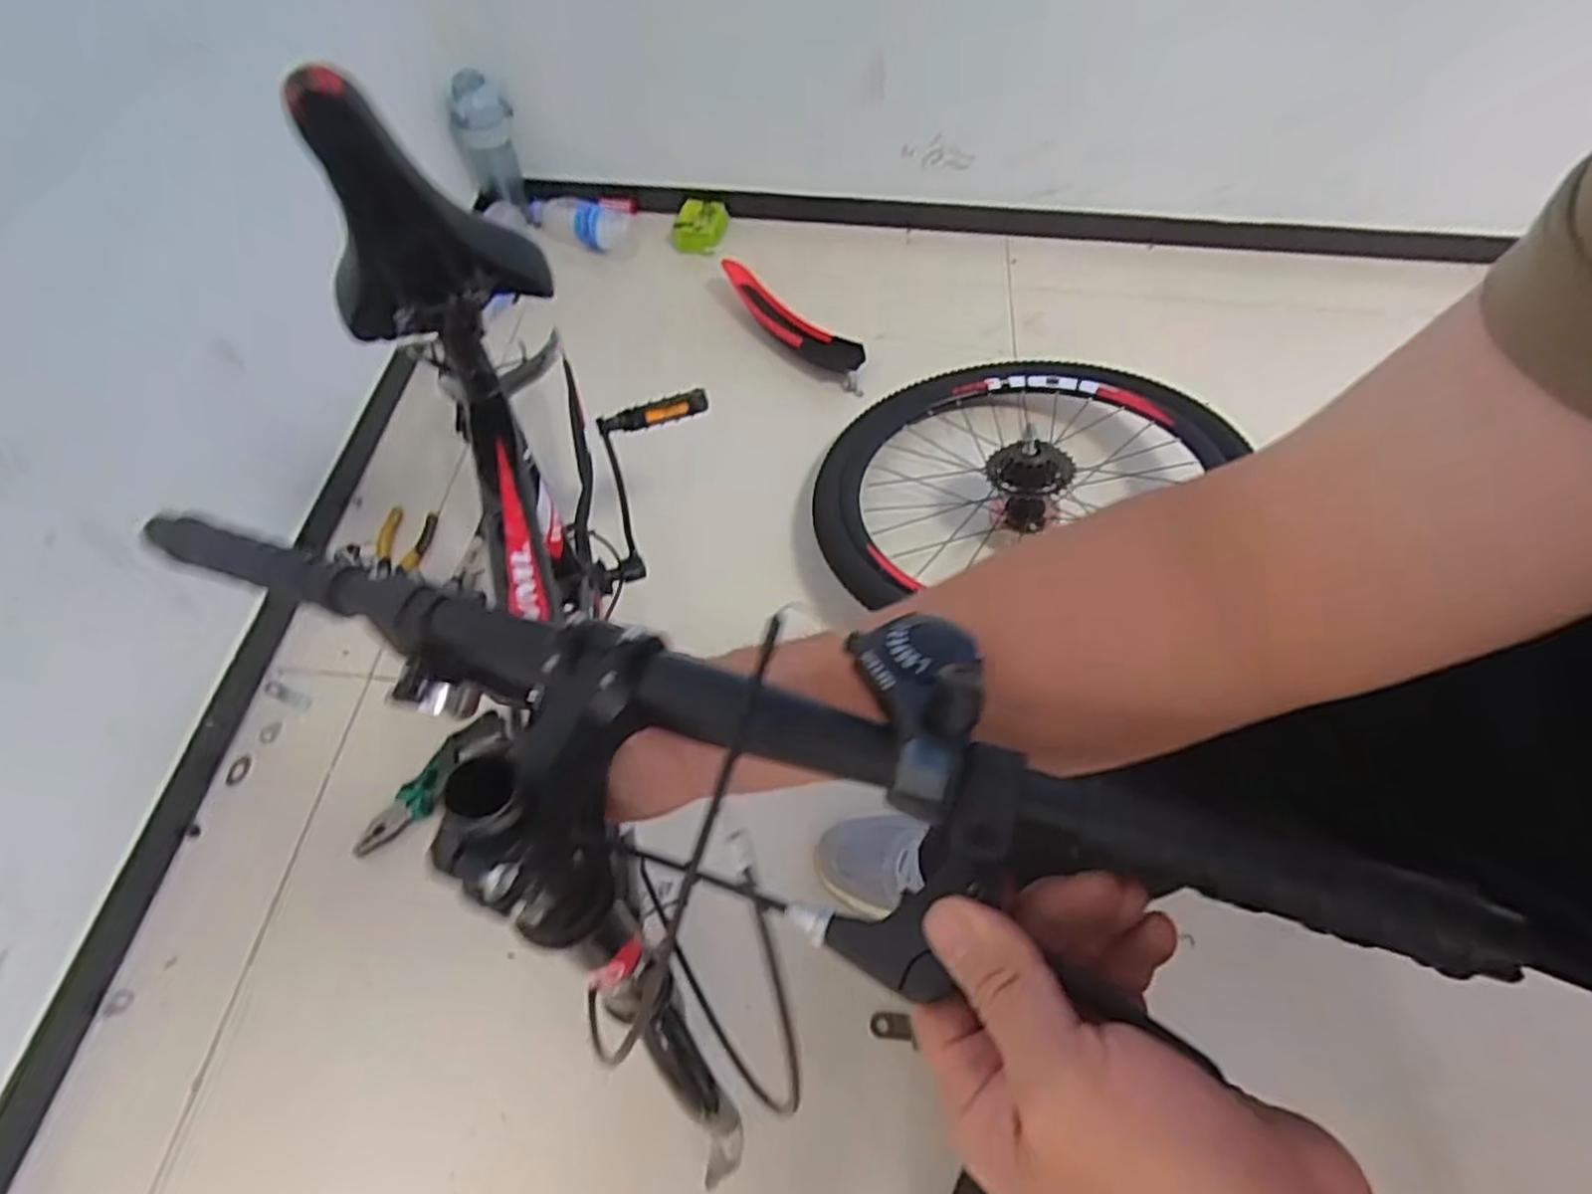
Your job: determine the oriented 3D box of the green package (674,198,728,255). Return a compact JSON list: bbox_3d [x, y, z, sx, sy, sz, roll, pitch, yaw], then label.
[{"bbox_3d":[-0.167,-0.631,1.289,0.089,0.039,0.136,5,60,2],"label":"green package"}]

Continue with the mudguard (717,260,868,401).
[{"bbox_3d":[-0.007,-0.436,1.201,0.309,0.047,0.082,33,65,17],"label":"mudguard"}]

